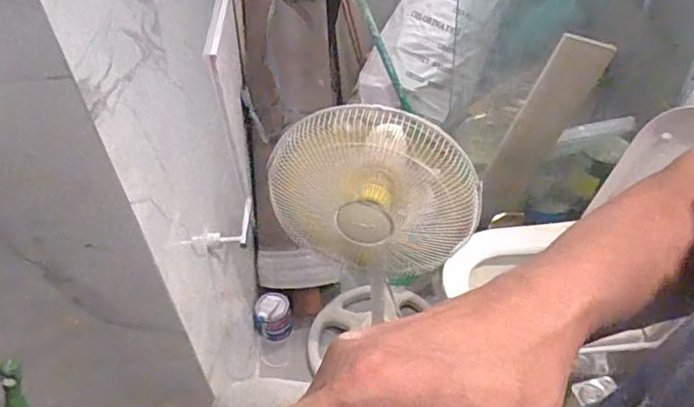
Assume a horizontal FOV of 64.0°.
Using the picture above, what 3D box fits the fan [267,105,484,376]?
[{"bbox_3d":[0.055,0.129,1.386,0.390,0.898,0.354,-10,43,-6],"label":"fan"}]

